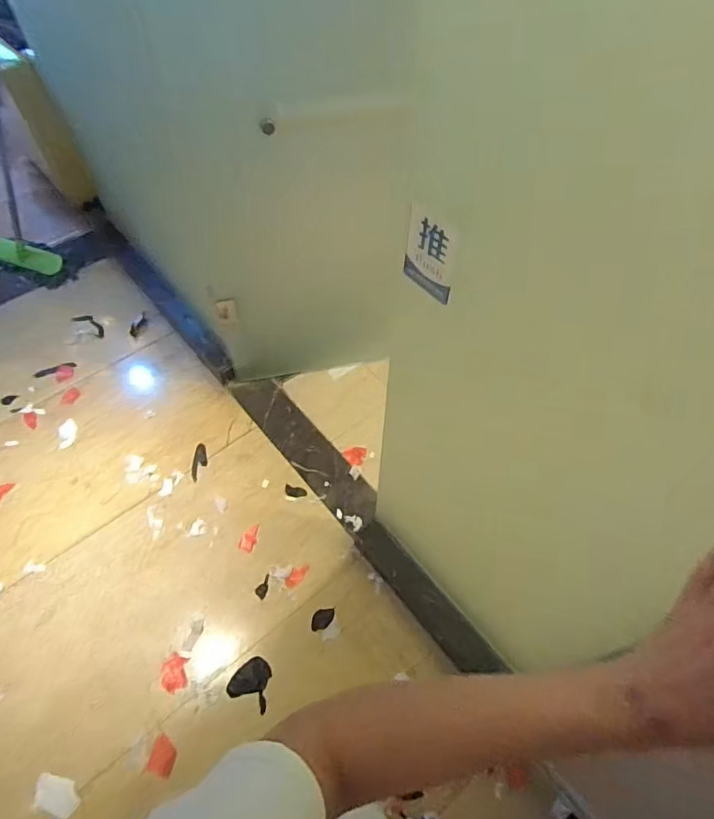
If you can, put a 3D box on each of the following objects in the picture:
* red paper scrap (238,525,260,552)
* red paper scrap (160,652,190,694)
[{"bbox_3d":[-0.314,0.376,1.483,0.045,0.009,0.080,18,58,11],"label":"red paper scrap"},{"bbox_3d":[-0.462,0.668,1.281,0.064,0.013,0.089,-5,57,-4],"label":"red paper scrap"}]

